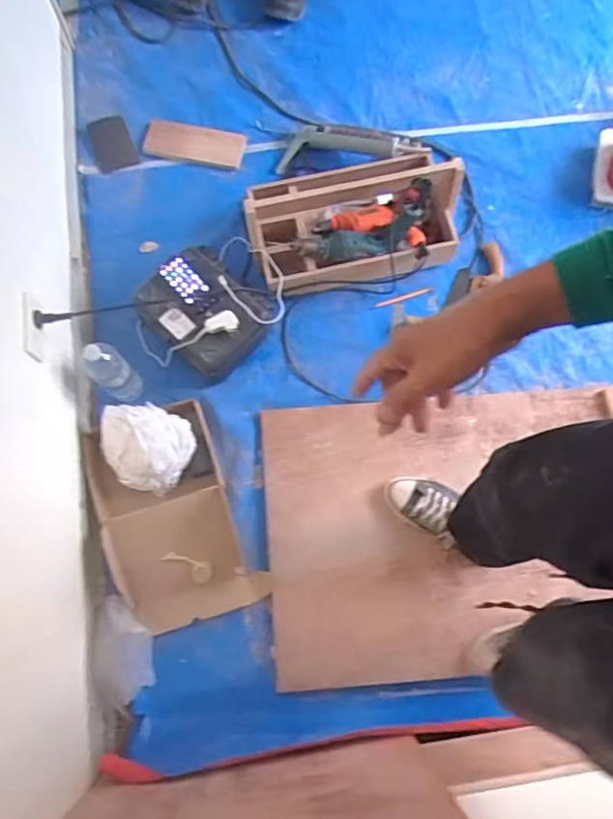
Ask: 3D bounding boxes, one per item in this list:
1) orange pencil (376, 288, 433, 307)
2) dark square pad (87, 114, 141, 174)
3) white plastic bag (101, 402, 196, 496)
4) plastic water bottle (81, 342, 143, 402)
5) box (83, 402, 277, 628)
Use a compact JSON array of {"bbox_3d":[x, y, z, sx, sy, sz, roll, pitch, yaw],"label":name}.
[{"bbox_3d":[0.245,-0.279,1.433,0.147,0.013,0.012,-19,76,-6],"label":"orange pencil"},{"bbox_3d":[-0.501,-0.689,1.488,0.100,0.020,0.154,-18,78,-17],"label":"dark square pad"},{"bbox_3d":[-0.350,0.074,1.238,0.198,0.091,0.180,29,76,6],"label":"white plastic bag"},{"bbox_3d":[-0.423,-0.083,1.250,0.078,0.232,0.083,-41,79,-11],"label":"plastic water bottle"},{"bbox_3d":[-0.287,0.232,1.232,0.286,0.058,0.455,-24,77,-8],"label":"box"}]

